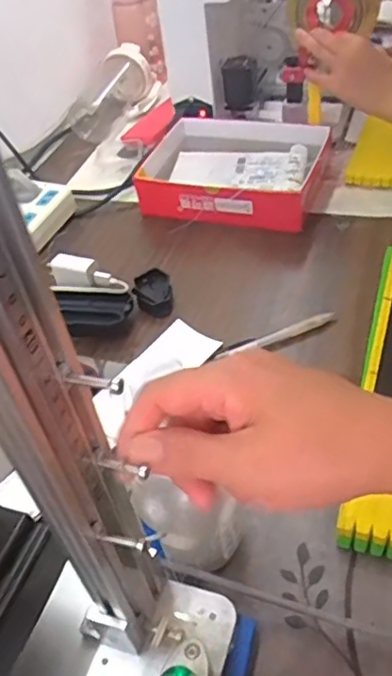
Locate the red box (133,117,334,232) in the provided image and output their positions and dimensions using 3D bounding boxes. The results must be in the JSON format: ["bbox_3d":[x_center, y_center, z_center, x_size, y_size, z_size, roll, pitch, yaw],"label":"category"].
[{"bbox_3d":[0.049,-0.218,0.771,0.224,0.051,0.177,9,47,17],"label":"red box"}]

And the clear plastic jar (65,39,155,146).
[{"bbox_3d":[-0.138,-0.403,0.973,0.073,0.077,0.180,11,48,20],"label":"clear plastic jar"}]

